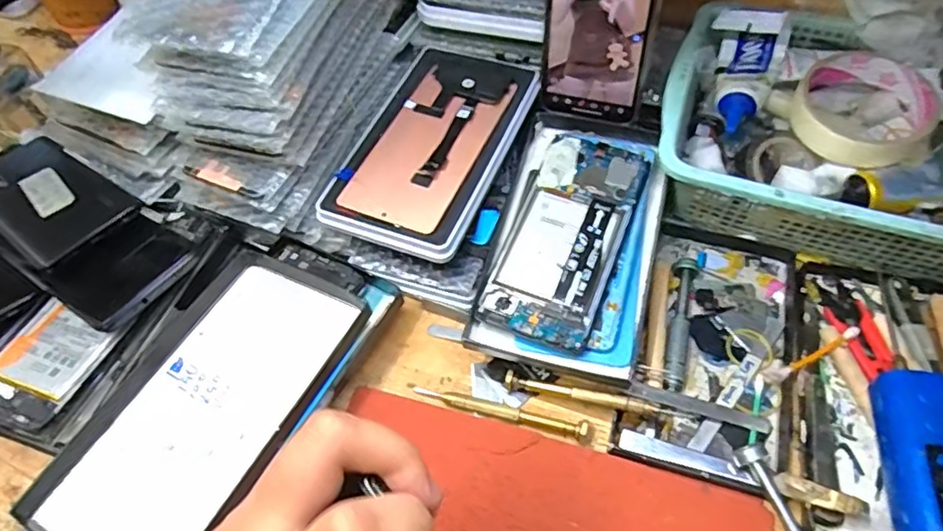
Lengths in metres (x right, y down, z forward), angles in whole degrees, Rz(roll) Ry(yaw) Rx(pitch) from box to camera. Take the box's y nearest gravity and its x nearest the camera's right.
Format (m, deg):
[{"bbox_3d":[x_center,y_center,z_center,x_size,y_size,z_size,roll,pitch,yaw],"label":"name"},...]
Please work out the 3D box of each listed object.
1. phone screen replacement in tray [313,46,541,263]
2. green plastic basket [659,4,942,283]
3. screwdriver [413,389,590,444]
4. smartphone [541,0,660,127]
[{"bbox_3d":[-0.026,-0.089,0.437,0.102,0.012,0.180,18,60,15],"label":"phone screen replacement in tray"},{"bbox_3d":[0.274,-0.084,0.424,0.270,0.069,0.187,15,59,14],"label":"green plastic basket"},{"bbox_3d":[0.018,0.089,0.375,0.112,0.009,0.010,13,59,12],"label":"screwdriver"},{"bbox_3d":[0.088,-0.167,0.411,0.071,0.146,0.009,16,47,15],"label":"smartphone"}]

